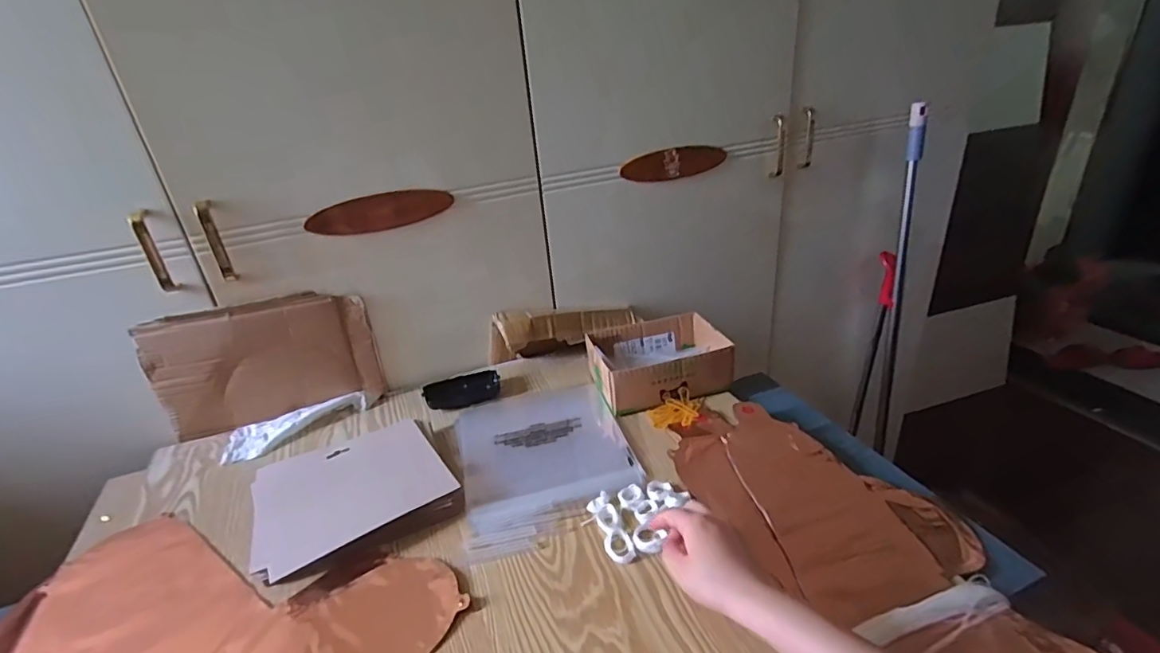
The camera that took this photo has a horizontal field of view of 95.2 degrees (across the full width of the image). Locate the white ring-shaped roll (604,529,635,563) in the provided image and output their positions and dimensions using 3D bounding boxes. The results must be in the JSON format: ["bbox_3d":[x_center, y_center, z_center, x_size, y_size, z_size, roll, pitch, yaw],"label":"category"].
[{"bbox_3d":[0.039,0.218,0.522,0.026,0.010,0.032,-17,30,-21],"label":"white ring-shaped roll"}]

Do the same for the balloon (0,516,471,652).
[{"bbox_3d":[-0.342,0.285,0.472,0.429,0.018,0.218,3,29,14],"label":"balloon"}]

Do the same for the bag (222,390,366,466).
[{"bbox_3d":[-0.392,0.138,0.735,0.180,0.028,0.072,-13,29,-15],"label":"bag"}]

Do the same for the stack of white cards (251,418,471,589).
[{"bbox_3d":[-0.257,0.187,0.608,0.201,0.030,0.172,-19,31,-25],"label":"stack of white cards"}]

